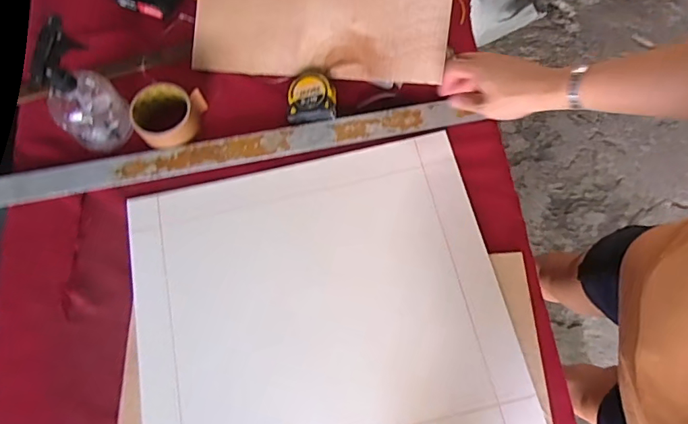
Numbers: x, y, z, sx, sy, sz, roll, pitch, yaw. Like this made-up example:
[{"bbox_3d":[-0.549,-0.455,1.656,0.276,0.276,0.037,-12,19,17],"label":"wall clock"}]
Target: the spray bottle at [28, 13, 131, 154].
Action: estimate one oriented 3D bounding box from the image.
[{"bbox_3d":[-0.343,-0.152,0.610,0.080,0.163,0.089,39,77,14],"label":"spray bottle"}]

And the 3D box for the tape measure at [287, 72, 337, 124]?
[{"bbox_3d":[-0.045,-0.161,0.673,0.066,0.033,0.070,1,71,3],"label":"tape measure"}]

